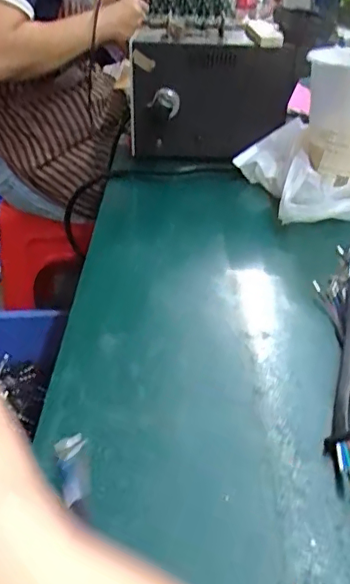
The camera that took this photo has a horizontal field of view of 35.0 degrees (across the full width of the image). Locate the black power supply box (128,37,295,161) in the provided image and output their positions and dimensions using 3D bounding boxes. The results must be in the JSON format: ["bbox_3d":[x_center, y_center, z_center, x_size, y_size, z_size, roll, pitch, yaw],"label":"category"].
[{"bbox_3d":[0.039,-0.208,0.611,0.173,0.120,0.068,6,35,12],"label":"black power supply box"}]

